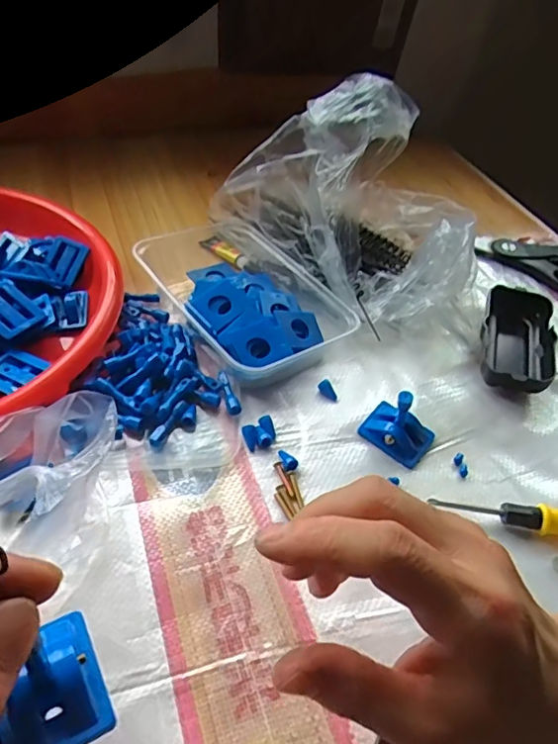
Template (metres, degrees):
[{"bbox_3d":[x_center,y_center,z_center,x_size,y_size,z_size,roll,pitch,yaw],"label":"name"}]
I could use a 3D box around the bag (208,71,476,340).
[{"bbox_3d":[0.078,-0.154,0.478,0.170,0.141,0.218,-32,56,-32],"label":"bag"}]

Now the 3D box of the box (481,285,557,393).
[{"bbox_3d":[0.189,-0.025,0.443,0.054,0.027,0.106,18,46,12],"label":"box"}]

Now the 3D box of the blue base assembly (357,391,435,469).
[{"bbox_3d":[0.082,0.030,0.373,0.044,0.042,0.033,31,50,24],"label":"blue base assembly"}]

